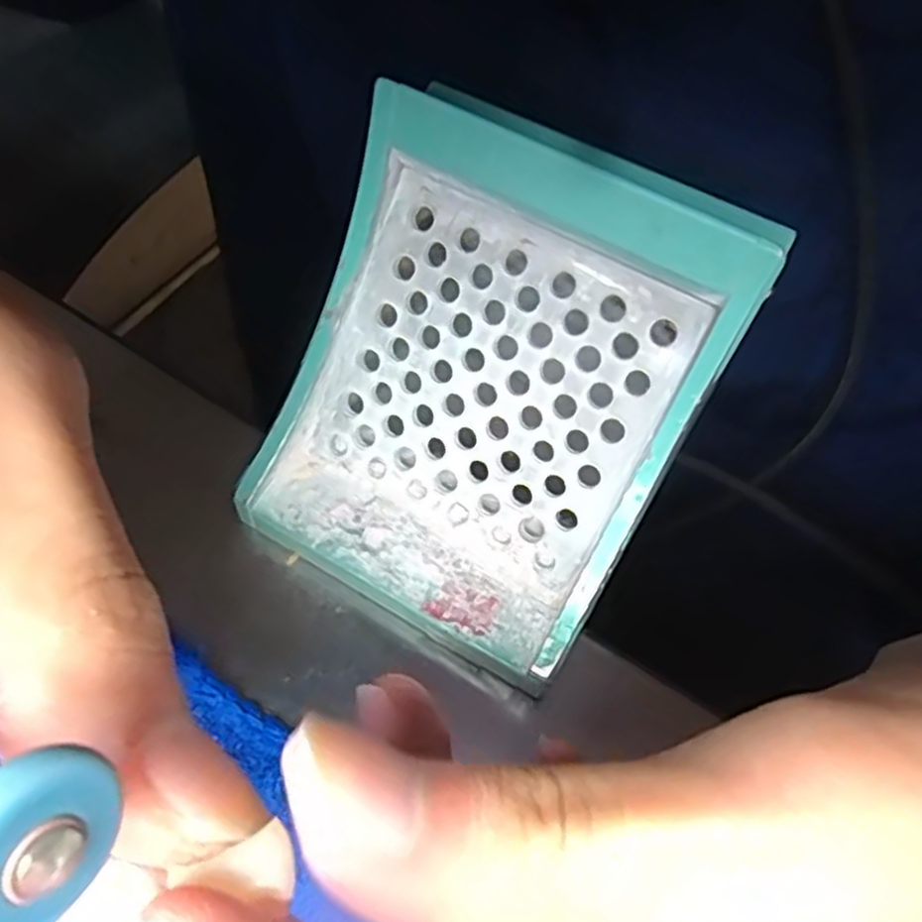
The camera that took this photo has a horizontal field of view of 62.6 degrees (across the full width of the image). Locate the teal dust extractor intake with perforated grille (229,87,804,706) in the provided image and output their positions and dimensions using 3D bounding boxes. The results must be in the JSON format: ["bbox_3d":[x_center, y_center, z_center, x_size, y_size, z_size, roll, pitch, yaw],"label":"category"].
[{"bbox_3d":[0.003,-0.013,0.140,0.072,0.090,0.015,29,22,11],"label":"teal dust extractor intake with perforated grille"}]

